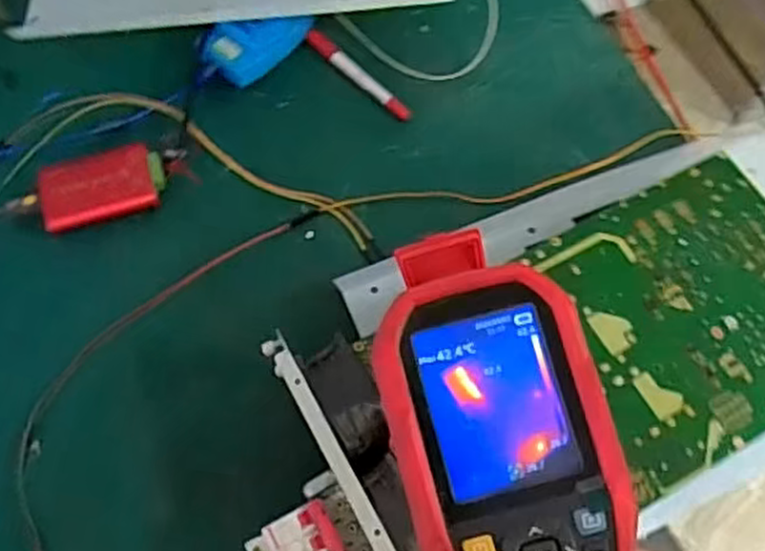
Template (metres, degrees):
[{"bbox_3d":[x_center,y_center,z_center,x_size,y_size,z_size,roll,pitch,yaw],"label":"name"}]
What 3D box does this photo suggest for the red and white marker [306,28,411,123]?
[{"bbox_3d":[-0.024,-0.197,0.729,0.019,0.010,0.135,-42,75,-16],"label":"red and white marker"}]

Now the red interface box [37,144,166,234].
[{"bbox_3d":[-0.249,-0.080,0.666,0.107,0.023,0.070,-21,70,-9],"label":"red interface box"}]

